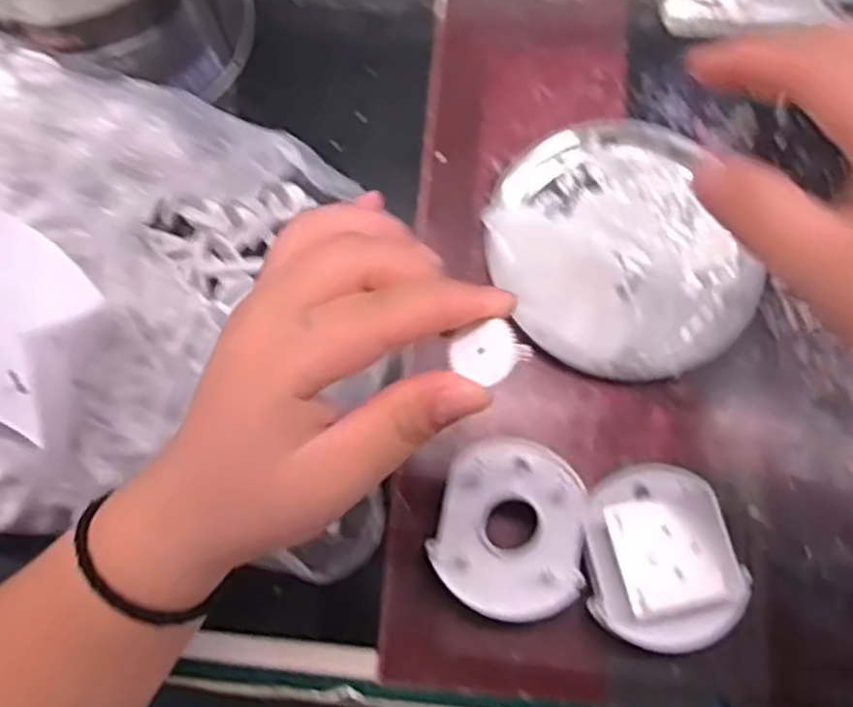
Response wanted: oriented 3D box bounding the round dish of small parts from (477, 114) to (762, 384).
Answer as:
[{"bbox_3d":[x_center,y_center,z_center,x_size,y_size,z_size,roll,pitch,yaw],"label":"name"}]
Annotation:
[{"bbox_3d":[0.094,-0.052,0.373,0.122,0.016,0.130,0,75,0],"label":"round dish of small parts"}]

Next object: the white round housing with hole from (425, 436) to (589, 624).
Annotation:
[{"bbox_3d":[0.036,0.076,0.333,0.061,0.028,0.071,18,76,4],"label":"white round housing with hole"}]

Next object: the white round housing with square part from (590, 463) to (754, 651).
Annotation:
[{"bbox_3d":[0.098,0.084,0.322,0.060,0.042,0.072,-5,75,-2],"label":"white round housing with square part"}]

